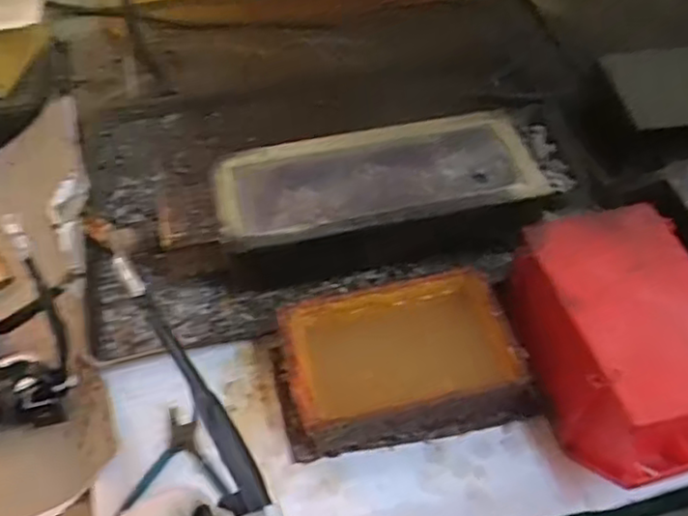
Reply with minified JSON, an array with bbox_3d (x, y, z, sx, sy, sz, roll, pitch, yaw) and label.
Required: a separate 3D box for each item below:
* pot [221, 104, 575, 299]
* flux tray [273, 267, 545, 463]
[{"bbox_3d":[0.052,-0.076,0.731,0.368,0.105,0.140,-9,51,-7],"label":"pot"},{"bbox_3d":[0.055,0.093,0.615,0.236,0.064,0.135,-11,51,-8],"label":"flux tray"}]

